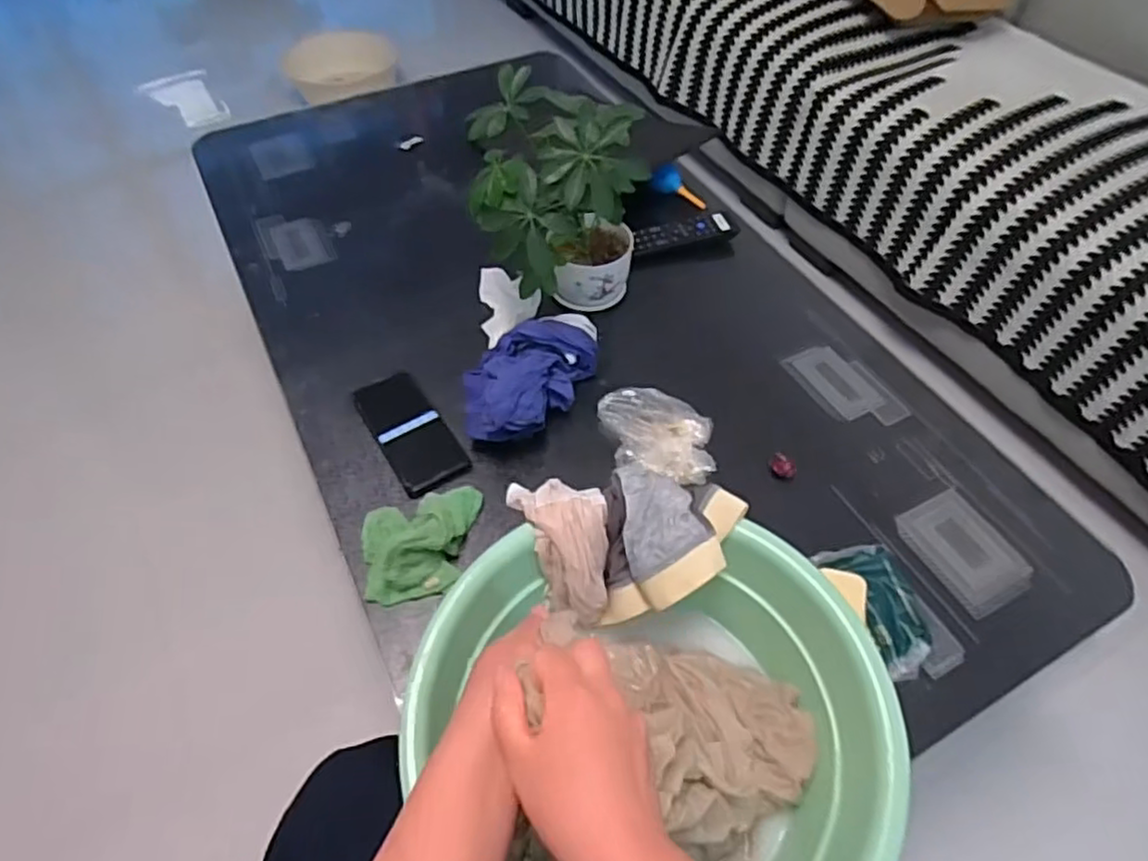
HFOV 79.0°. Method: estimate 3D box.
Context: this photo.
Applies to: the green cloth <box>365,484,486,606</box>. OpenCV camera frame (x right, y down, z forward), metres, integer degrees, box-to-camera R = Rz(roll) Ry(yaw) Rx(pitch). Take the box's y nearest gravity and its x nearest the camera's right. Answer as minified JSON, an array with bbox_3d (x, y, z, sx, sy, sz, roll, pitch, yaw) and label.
[{"bbox_3d":[-0.152,0.109,0.703,0.121,0.050,0.107,-10,54,-7],"label":"green cloth"}]

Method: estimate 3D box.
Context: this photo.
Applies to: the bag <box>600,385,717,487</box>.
[{"bbox_3d":[0.092,0.007,0.789,0.134,0.027,0.107,12,54,9],"label":"bag"}]

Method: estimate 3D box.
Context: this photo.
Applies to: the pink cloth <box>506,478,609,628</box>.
[{"bbox_3d":[-0.007,0.098,0.616,0.077,0.092,0.119,-15,55,-11],"label":"pink cloth"}]

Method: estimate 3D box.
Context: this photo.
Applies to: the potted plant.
[{"bbox_3d":[-0.018,-0.241,0.810,0.182,0.263,0.193,-3,53,-2],"label":"potted plant"}]

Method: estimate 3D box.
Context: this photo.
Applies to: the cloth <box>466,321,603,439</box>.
[{"bbox_3d":[-0.050,-0.061,0.807,0.106,0.083,0.193,32,60,22],"label":"cloth"}]

